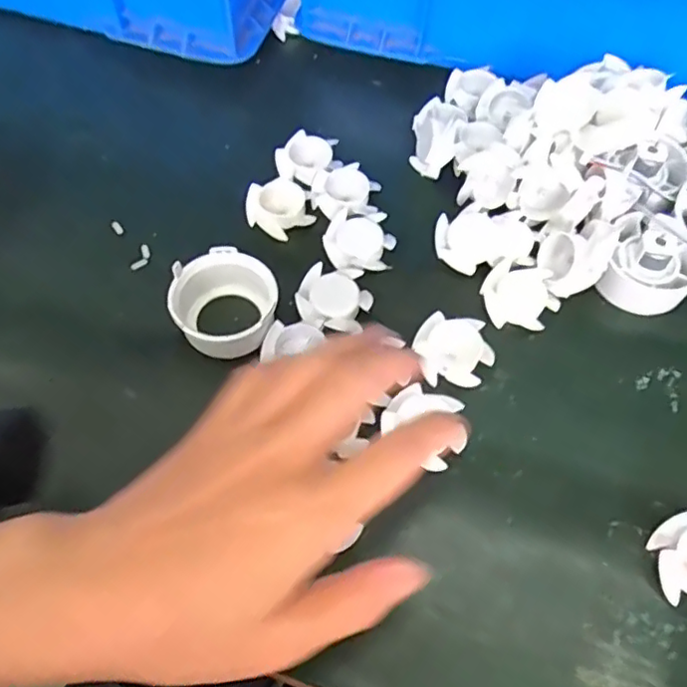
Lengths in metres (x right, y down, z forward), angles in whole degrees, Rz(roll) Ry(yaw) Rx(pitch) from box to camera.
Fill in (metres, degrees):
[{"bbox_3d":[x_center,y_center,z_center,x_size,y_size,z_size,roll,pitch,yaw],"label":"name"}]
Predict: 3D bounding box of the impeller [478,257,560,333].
[{"bbox_3d":[0.098,-0.027,0.333,0.040,0.011,0.037,1,63,-1],"label":"impeller"}]

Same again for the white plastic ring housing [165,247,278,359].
[{"bbox_3d":[-0.061,-0.022,0.314,0.052,0.028,0.054,1,63,-1],"label":"white plastic ring housing"}]

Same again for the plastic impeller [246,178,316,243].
[{"bbox_3d":[-0.040,-0.081,0.359,0.036,0.012,0.036,-20,65,-12],"label":"plastic impeller"}]

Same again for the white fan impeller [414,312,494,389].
[{"bbox_3d":[0.058,0.005,0.315,0.040,0.014,0.036,10,63,3],"label":"white fan impeller"}]

